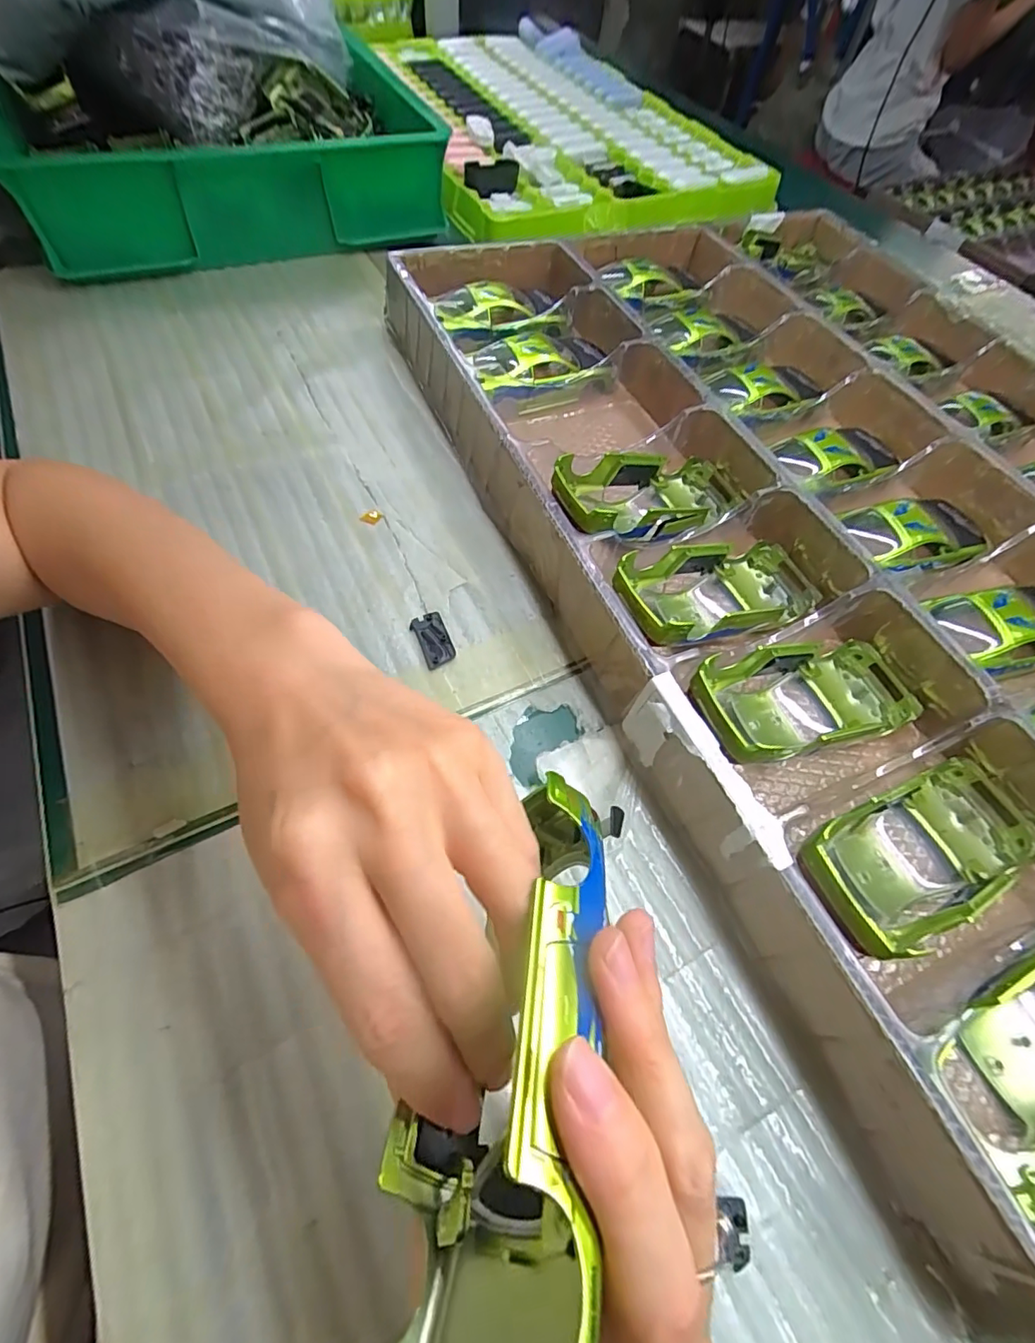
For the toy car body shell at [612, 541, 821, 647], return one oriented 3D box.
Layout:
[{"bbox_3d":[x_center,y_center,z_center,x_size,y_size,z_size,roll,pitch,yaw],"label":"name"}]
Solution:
[{"bbox_3d":[0.111,-0.041,0.303,0.134,0.035,0.057,-15,63,-35],"label":"toy car body shell"}]

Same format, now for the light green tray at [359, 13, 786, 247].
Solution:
[{"bbox_3d":[0.042,-0.726,0.692,0.388,0.033,0.606,-15,63,-14],"label":"light green tray"}]

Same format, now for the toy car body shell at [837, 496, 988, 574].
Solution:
[{"bbox_3d":[0.255,-0.090,0.335,0.093,0.022,0.051,-13,62,-13],"label":"toy car body shell"}]

